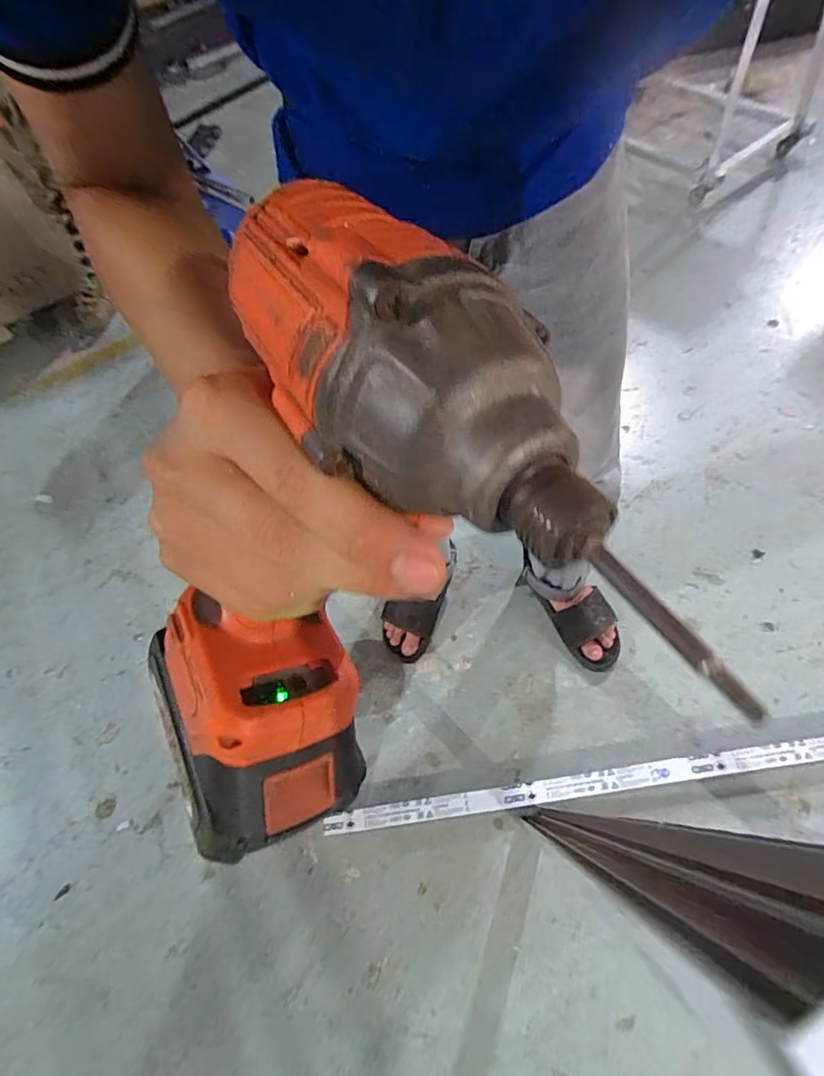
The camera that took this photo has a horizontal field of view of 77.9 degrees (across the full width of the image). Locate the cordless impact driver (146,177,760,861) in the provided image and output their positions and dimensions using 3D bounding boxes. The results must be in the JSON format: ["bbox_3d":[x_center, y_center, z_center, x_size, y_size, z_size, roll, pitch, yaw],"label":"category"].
[{"bbox_3d":[-0.032,0.022,0.168,0.066,0.218,0.153,-16,58,-40],"label":"cordless impact driver"}]

